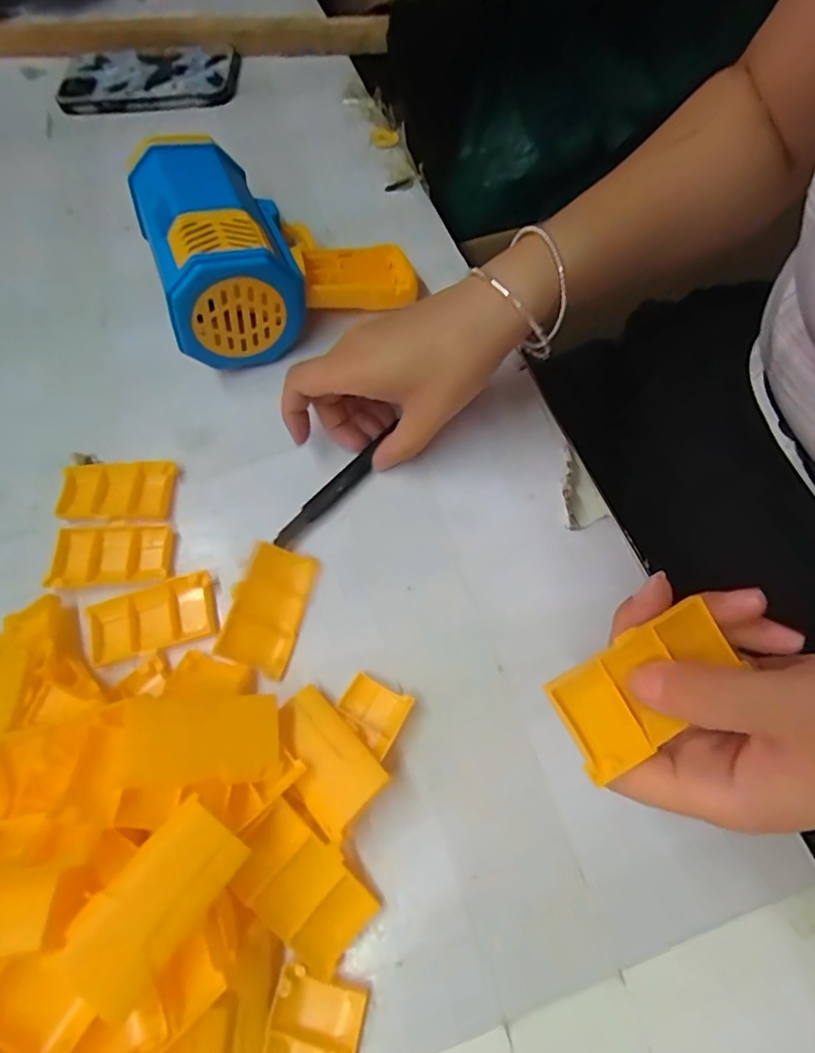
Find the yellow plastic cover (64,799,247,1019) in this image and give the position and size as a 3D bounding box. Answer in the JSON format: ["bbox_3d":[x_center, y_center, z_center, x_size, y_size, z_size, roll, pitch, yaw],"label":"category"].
[{"bbox_3d":[-0.092,0.135,0.199,0.034,0.009,0.062,38,54,12],"label":"yellow plastic cover"}]

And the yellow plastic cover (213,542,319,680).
[{"bbox_3d":[-0.073,0.042,0.287,0.038,0.004,0.064,25,67,-21],"label":"yellow plastic cover"}]

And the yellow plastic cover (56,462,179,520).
[{"bbox_3d":[-0.173,-0.020,0.327,0.066,0.013,0.034,-1,65,3],"label":"yellow plastic cover"}]

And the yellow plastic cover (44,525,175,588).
[{"bbox_3d":[-0.167,0.016,0.311,0.063,0.011,0.035,-6,65,1],"label":"yellow plastic cover"}]

